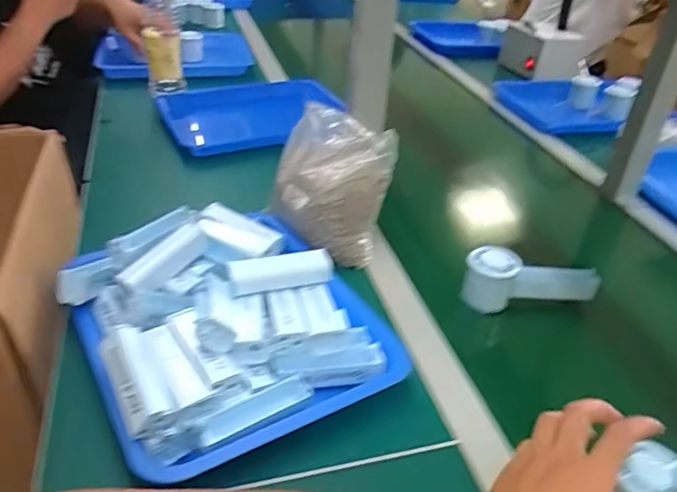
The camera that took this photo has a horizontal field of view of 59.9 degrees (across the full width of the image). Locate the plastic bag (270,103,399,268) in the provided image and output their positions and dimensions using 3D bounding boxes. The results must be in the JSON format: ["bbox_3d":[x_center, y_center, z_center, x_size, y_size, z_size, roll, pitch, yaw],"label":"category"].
[{"bbox_3d":[-0.011,-0.065,0.732,0.143,0.164,0.119,2,34,-4],"label":"plastic bag"}]

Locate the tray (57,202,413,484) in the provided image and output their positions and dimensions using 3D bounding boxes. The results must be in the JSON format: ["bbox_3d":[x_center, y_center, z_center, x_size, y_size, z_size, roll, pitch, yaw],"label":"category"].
[{"bbox_3d":[-0.116,0.057,0.586,0.263,0.066,0.307,-16,39,-28],"label":"tray"}]

